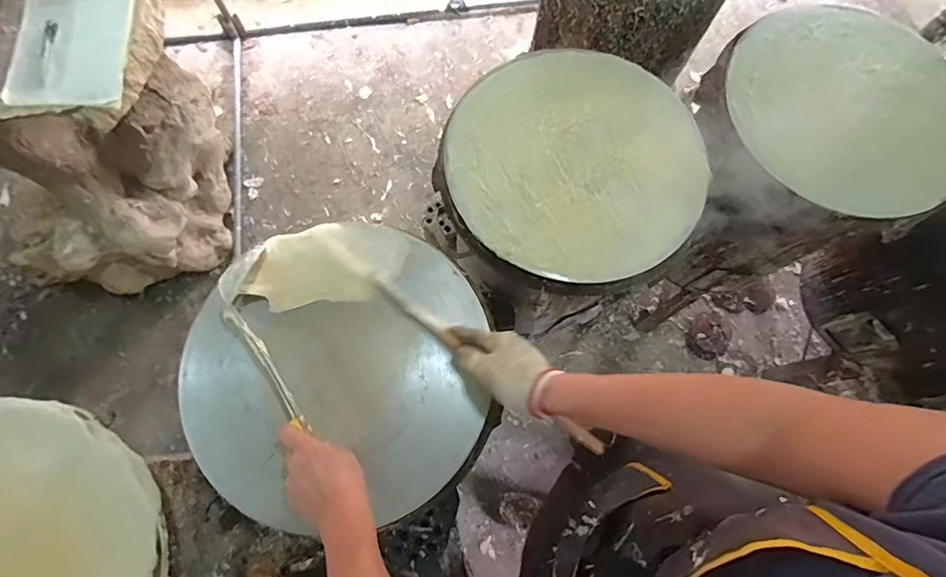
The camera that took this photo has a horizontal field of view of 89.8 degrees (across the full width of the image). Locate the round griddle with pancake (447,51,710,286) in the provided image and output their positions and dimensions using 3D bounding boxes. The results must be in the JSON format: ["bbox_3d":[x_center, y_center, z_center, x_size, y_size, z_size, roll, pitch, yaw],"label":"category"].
[{"bbox_3d":[0.154,-0.191,0.707,0.380,0.030,0.363,0,73,1],"label":"round griddle with pancake"}]

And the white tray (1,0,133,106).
[{"bbox_3d":[-0.729,-0.465,0.850,0.203,0.027,0.296,-5,73,-1],"label":"white tray"}]

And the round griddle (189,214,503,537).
[{"bbox_3d":[-0.156,0.113,0.607,0.382,0.033,0.342,-33,76,-9],"label":"round griddle"}]

